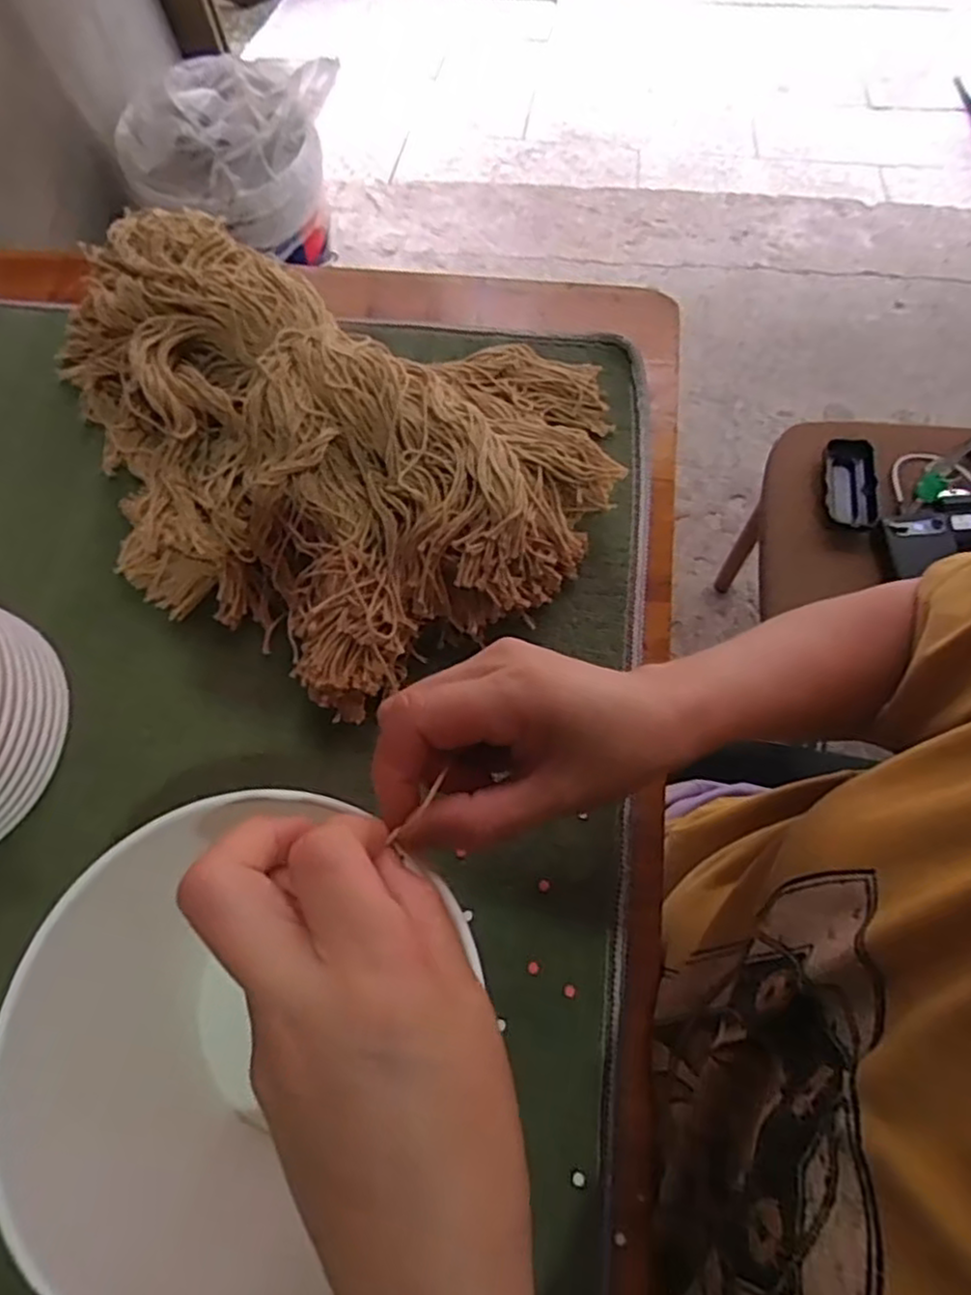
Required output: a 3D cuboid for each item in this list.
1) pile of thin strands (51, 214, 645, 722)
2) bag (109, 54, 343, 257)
[{"bbox_3d":[-0.104,-0.148,0.420,0.345,0.094,0.273,39,75,15],"label":"pile of thin strands"},{"bbox_3d":[-0.383,-0.770,1.075,0.252,0.165,0.313,33,73,14],"label":"bag"}]

